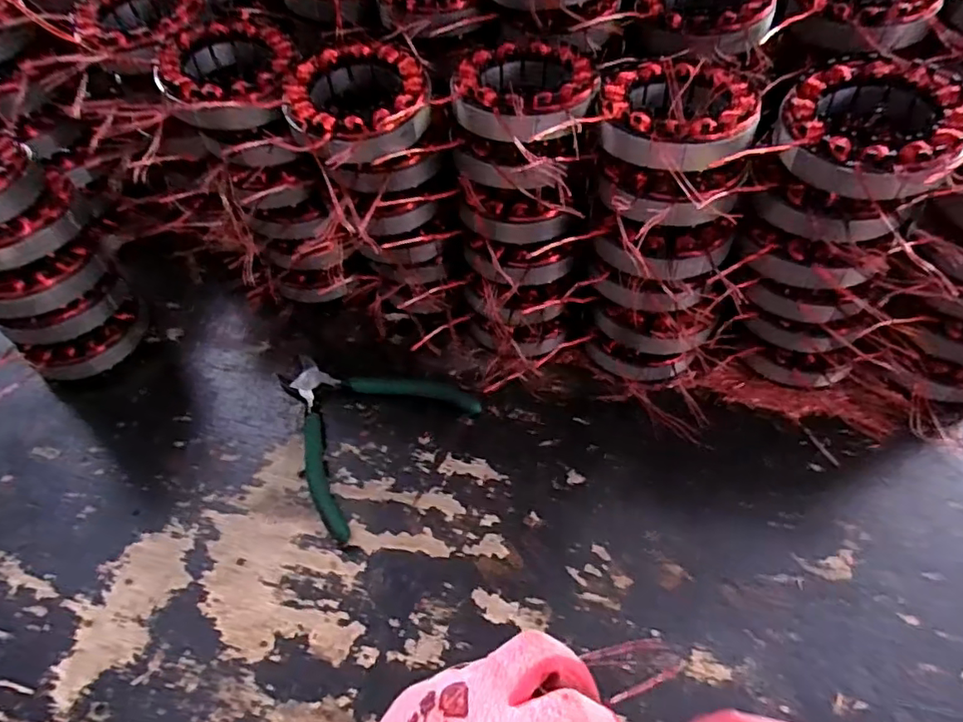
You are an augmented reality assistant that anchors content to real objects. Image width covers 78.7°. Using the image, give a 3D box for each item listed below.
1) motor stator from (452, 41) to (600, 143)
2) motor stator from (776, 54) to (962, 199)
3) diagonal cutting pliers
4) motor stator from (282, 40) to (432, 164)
[{"bbox_3d":[0.025,-0.162,0.353,0.083,0.029,0.086,-2,55,2],"label":"motor stator"},{"bbox_3d":[0.204,-0.123,0.307,0.086,0.026,0.093,33,63,24],"label":"motor stator"},{"bbox_3d":[-0.092,0.038,0.428,0.134,0.013,0.133,37,65,25],"label":"diagonal cutting pliers"},{"bbox_3d":[-0.077,-0.151,0.361,0.094,0.036,0.094,-2,55,2],"label":"motor stator"}]

